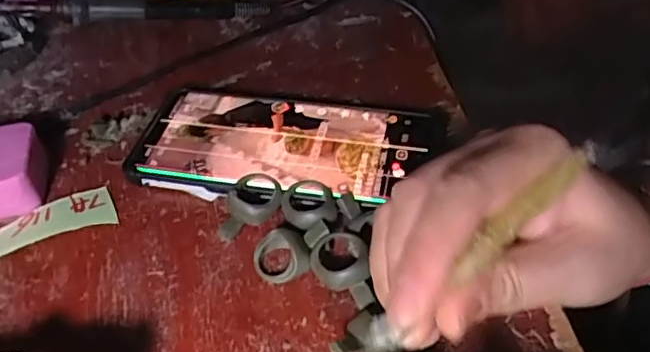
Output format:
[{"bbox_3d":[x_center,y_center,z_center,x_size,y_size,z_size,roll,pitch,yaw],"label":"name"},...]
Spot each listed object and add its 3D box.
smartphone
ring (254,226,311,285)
[{"bbox_3d":[-0.020,-0.018,0.327,0.160,0.011,0.077,5,46,8],"label":"smartphone"},{"bbox_3d":[-0.020,0.037,0.271,0.025,0.015,0.023,-2,45,2],"label":"ring"}]

